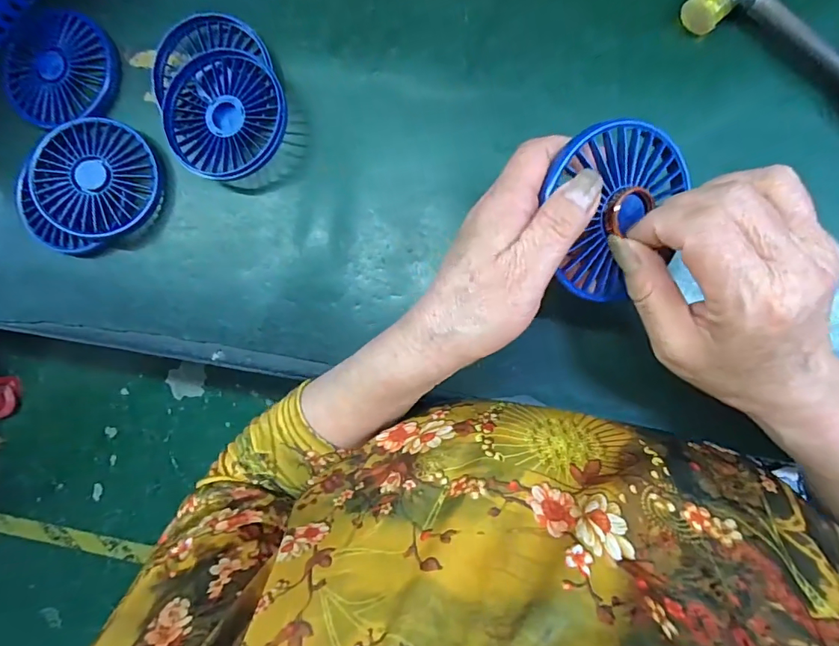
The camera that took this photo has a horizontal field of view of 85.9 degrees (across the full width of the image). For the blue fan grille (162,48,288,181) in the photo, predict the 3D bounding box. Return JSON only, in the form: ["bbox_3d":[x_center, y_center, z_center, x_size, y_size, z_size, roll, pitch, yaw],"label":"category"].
[{"bbox_3d":[-0.136,-0.147,0.319,0.088,0.015,0.089,-2,89,8],"label":"blue fan grille"}]

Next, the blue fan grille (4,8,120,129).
[{"bbox_3d":[-0.276,-0.196,0.351,0.088,0.016,0.084,-7,91,8],"label":"blue fan grille"}]

